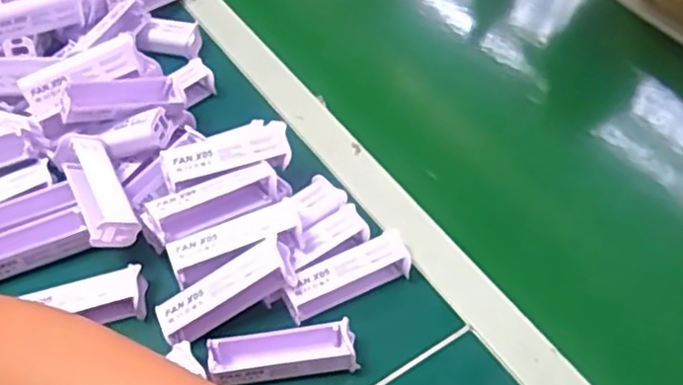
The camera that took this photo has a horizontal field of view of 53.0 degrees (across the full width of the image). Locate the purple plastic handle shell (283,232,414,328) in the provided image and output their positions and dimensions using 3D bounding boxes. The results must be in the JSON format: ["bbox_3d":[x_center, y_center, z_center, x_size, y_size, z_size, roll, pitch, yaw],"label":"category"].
[{"bbox_3d":[0.003,0.064,0.525,0.103,0.027,0.035,-23,54,-21],"label":"purple plastic handle shell"}]

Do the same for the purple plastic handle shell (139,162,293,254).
[{"bbox_3d":[-0.096,0.011,0.535,0.116,0.036,0.034,-14,52,-16],"label":"purple plastic handle shell"}]

